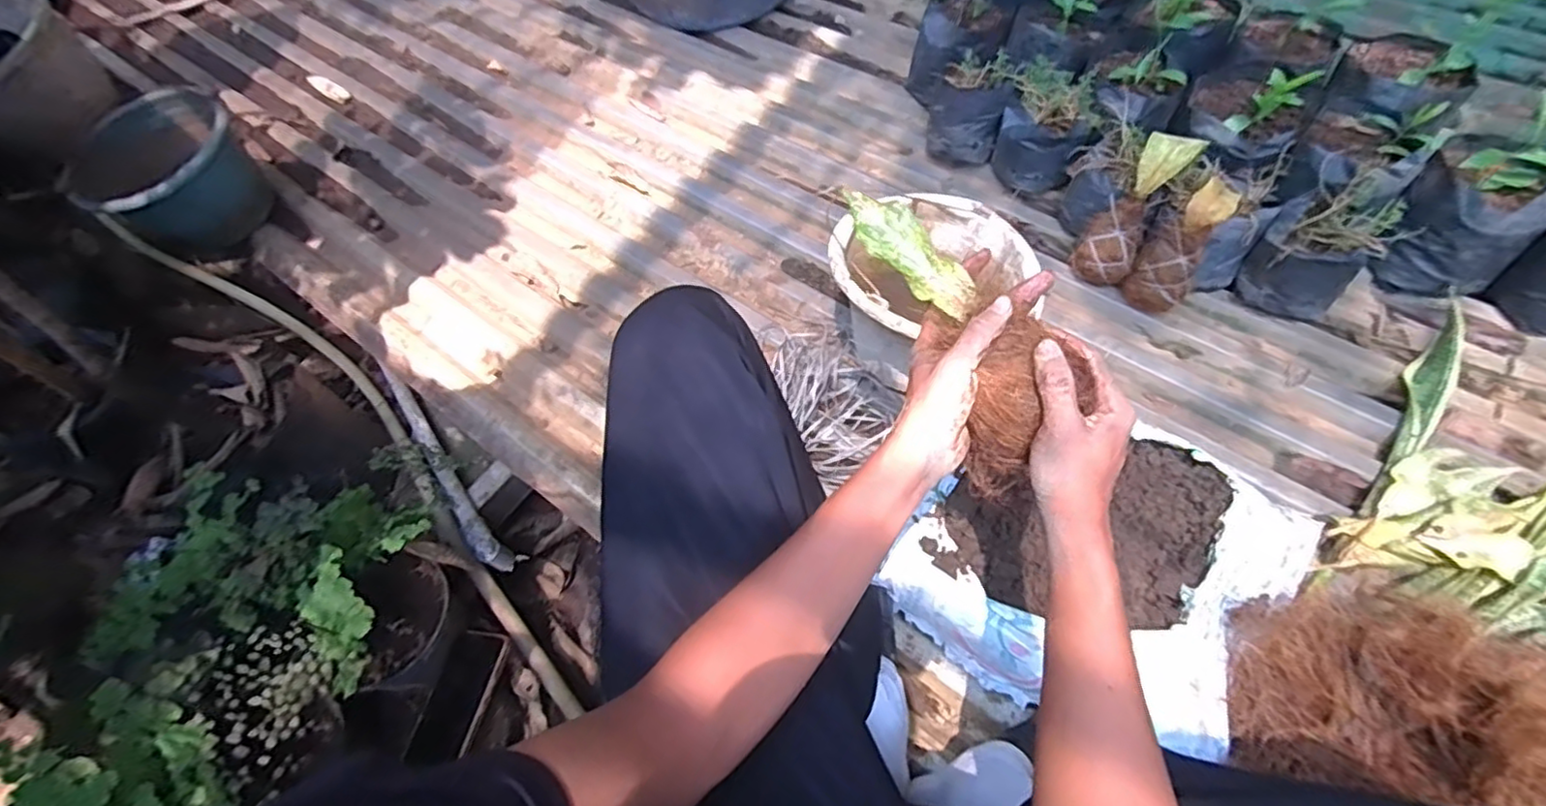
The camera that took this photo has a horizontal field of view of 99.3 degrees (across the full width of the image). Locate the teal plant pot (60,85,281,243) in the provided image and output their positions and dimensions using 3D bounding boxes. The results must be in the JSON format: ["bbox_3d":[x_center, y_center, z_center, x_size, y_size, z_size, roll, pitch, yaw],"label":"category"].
[{"bbox_3d":[-0.976,-0.367,1.089,0.236,0.184,0.236,-2,63,4],"label":"teal plant pot"}]

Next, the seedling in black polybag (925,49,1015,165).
[{"bbox_3d":[0.320,-0.472,1.084,0.117,0.148,0.107,15,66,12],"label":"seedling in black polybag"}]

